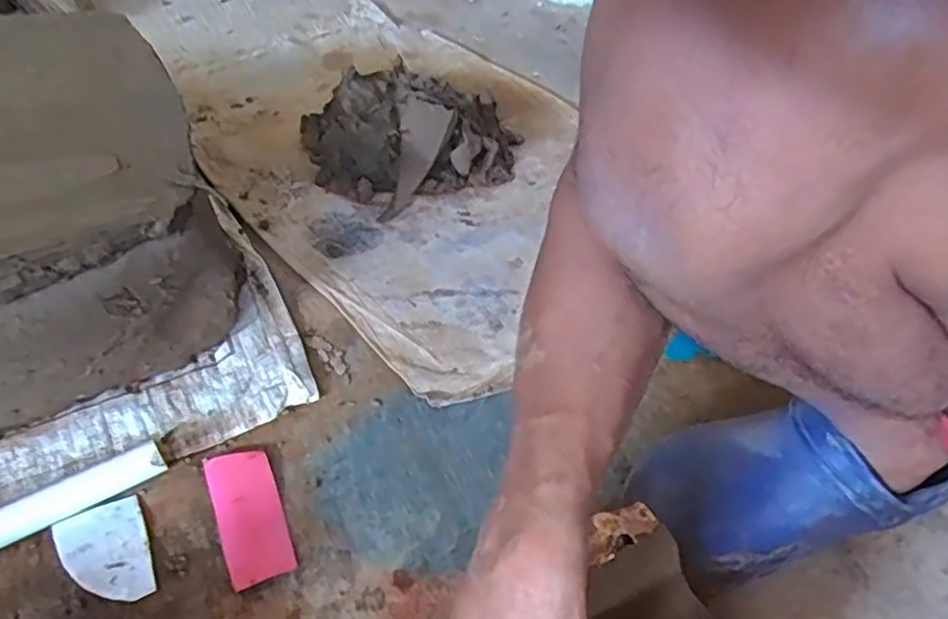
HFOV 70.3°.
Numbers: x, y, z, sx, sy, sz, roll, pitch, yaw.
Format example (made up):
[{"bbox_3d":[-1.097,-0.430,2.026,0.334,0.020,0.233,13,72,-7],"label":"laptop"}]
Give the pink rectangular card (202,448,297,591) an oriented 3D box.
[{"bbox_3d":[-0.162,0.146,0.486,0.044,0.006,0.105,-17,49,-20],"label":"pink rectangular card"}]

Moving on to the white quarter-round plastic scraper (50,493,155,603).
[{"bbox_3d":[-0.251,0.168,0.460,0.054,0.005,0.078,-19,50,-28],"label":"white quarter-round plastic scraper"}]

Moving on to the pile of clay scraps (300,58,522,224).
[{"bbox_3d":[-0.063,-0.214,0.790,0.252,0.091,0.183,-14,48,-17],"label":"pile of clay scraps"}]

